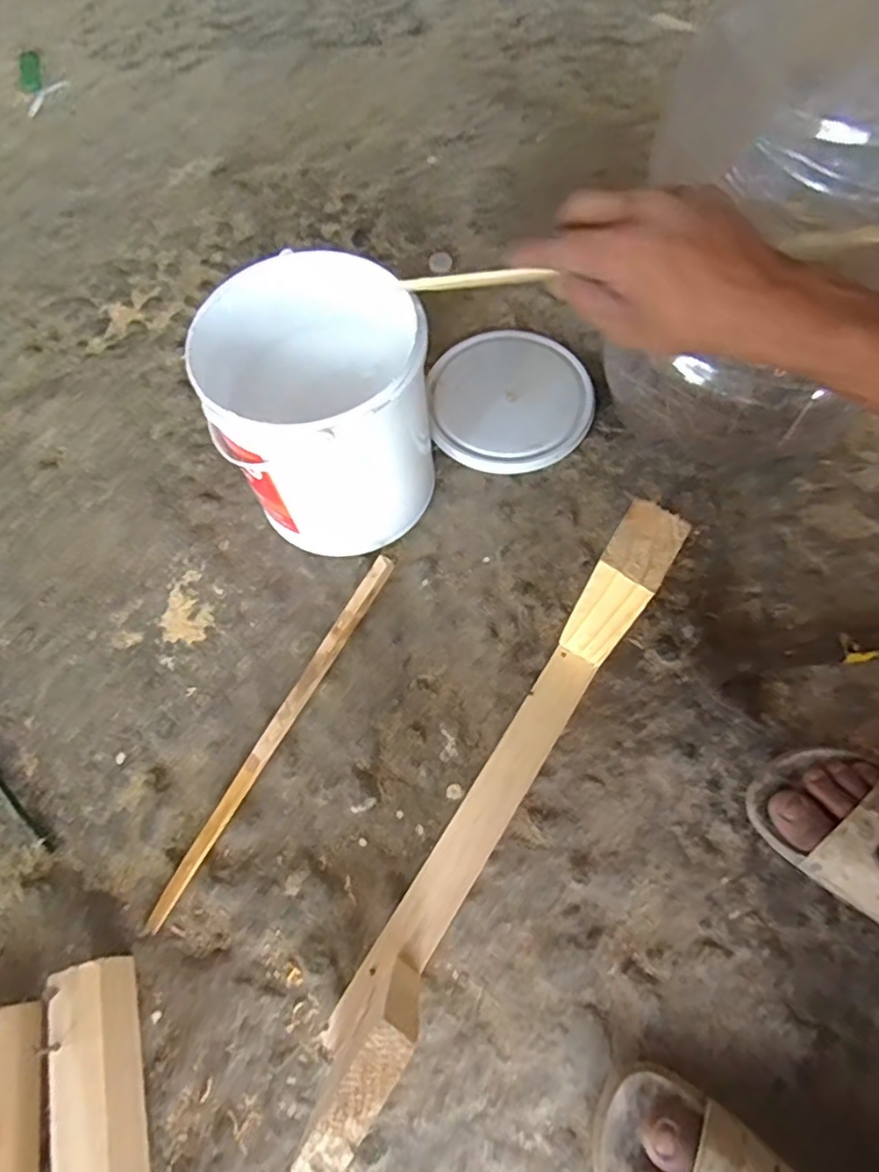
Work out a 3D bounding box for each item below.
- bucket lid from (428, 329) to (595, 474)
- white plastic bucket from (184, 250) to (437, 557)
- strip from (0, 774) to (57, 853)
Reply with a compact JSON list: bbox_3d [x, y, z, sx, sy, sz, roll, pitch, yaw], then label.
[{"bbox_3d":[0.071,-0.189,0.657,0.159,0.015,0.160,-1,68,3],"label":"bucket lid"},{"bbox_3d":[-0.093,-0.145,0.561,0.161,0.190,0.167,-1,68,3],"label":"white plastic bucket"},{"bbox_3d":[-0.364,0.166,0.540,0.146,0.004,0.008,40,75,17],"label":"strip"}]

